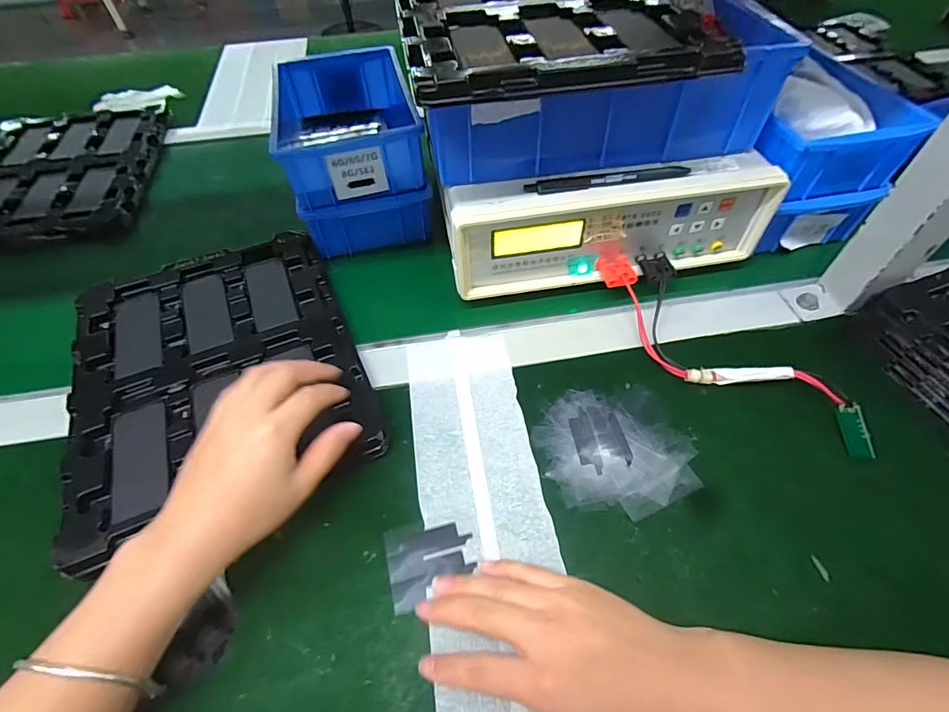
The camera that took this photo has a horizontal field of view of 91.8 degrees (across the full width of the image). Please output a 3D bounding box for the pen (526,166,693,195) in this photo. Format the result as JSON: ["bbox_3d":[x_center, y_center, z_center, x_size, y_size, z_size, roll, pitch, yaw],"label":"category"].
[{"bbox_3d":[0.112,-0.147,0.384,0.138,0.006,0.013,-8,53,-4],"label":"pen"}]

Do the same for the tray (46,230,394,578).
[{"bbox_3d":[-0.218,0.005,0.390,0.219,0.023,0.262,-21,57,-12],"label":"tray"}]

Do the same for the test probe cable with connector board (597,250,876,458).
[{"bbox_3d":[0.200,-0.006,0.382,0.076,0.032,0.240,-27,57,-17],"label":"test probe cable with connector board"}]

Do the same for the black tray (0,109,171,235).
[{"bbox_3d":[-0.520,-0.245,0.588,0.221,0.022,0.255,-7,53,-4],"label":"black tray"}]

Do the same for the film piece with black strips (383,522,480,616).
[{"bbox_3d":[-0.029,0.136,0.306,0.056,0.004,0.050,-12,53,-7],"label":"film piece with black strips"}]

